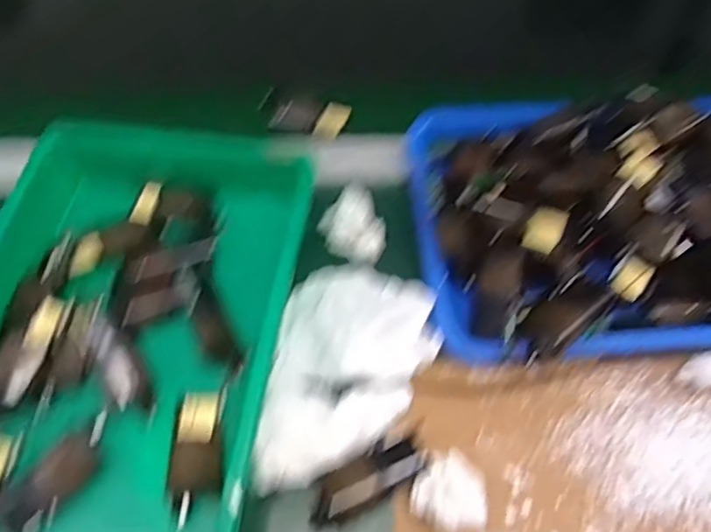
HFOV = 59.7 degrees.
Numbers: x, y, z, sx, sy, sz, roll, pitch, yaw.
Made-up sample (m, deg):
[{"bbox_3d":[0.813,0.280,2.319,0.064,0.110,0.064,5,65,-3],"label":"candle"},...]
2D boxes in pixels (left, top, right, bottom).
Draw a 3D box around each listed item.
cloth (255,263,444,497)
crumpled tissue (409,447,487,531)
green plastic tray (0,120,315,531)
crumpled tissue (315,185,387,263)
[{"bbox_3d":[-0.004,0.076,0.467,0.117,0.033,0.185,8,57,6],"label":"cloth"},{"bbox_3d":[0.066,0.150,0.416,0.050,0.027,0.055,20,59,14],"label":"crumpled tissue"},{"bbox_3d":[-0.176,0.055,0.474,0.247,0.070,0.390,6,57,5],"label":"green plastic tray"},{"bbox_3d":[-0.003,-0.035,0.547,0.054,0.023,0.070,-16,58,-9],"label":"crumpled tissue"}]

